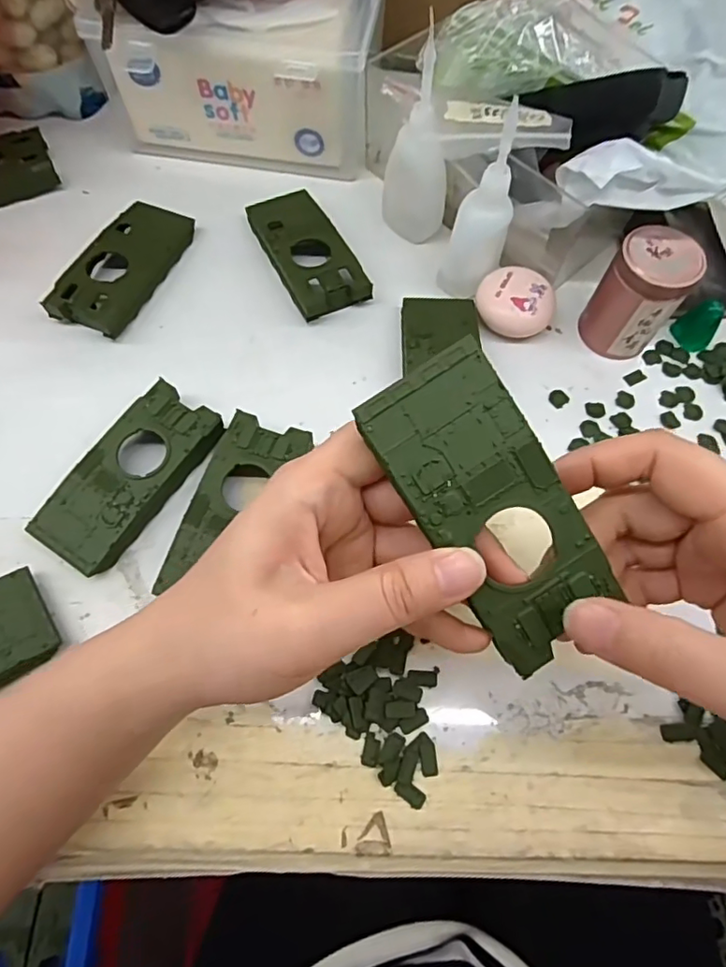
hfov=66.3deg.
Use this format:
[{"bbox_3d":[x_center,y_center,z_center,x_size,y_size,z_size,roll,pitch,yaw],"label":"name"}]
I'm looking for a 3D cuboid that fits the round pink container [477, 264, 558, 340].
[{"bbox_3d":[0.095,-0.111,0.349,0.048,0.026,0.040,22,67,8],"label":"round pink container"}]

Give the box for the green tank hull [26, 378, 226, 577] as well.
[{"bbox_3d":[-0.122,-0.003,0.297,0.053,0.021,0.102,32,68,12],"label":"green tank hull"}]

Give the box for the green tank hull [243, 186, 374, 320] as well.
[{"bbox_3d":[-0.038,-0.154,0.365,0.045,0.013,0.104,-25,69,-12],"label":"green tank hull"}]

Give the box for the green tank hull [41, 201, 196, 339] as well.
[{"bbox_3d":[-0.153,-0.142,0.357,0.046,0.015,0.106,21,67,8],"label":"green tank hull"}]

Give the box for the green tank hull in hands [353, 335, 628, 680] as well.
[{"bbox_3d":[0.043,0.008,0.179,0.044,0.013,0.101,-33,97,-16],"label":"green tank hull in hands"}]

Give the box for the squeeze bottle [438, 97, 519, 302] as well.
[{"bbox_3d":[0.069,-0.159,0.317,0.034,0.097,0.034,18,66,6],"label":"squeeze bottle"}]

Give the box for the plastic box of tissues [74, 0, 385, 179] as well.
[{"bbox_3d":[-0.078,-0.286,0.385,0.173,0.086,0.097,9,66,2],"label":"plastic box of tissues"}]

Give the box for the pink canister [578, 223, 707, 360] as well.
[{"bbox_3d":[0.160,-0.109,0.327,0.044,0.069,0.038,32,69,12],"label":"pink canister"}]

